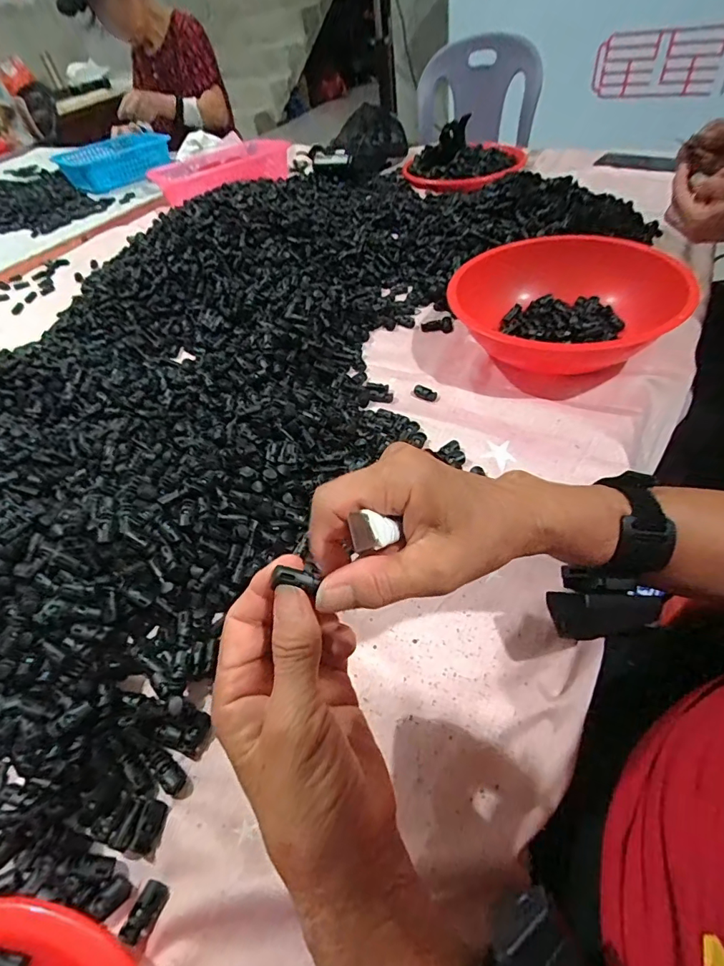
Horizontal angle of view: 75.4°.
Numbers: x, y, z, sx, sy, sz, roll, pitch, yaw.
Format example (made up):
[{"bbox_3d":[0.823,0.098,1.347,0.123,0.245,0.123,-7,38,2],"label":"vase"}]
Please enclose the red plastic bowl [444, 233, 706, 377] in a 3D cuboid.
[{"bbox_3d":[0.233,-0.197,0.552,0.220,0.084,0.242,-5,48,5],"label":"red plastic bowl"}]

